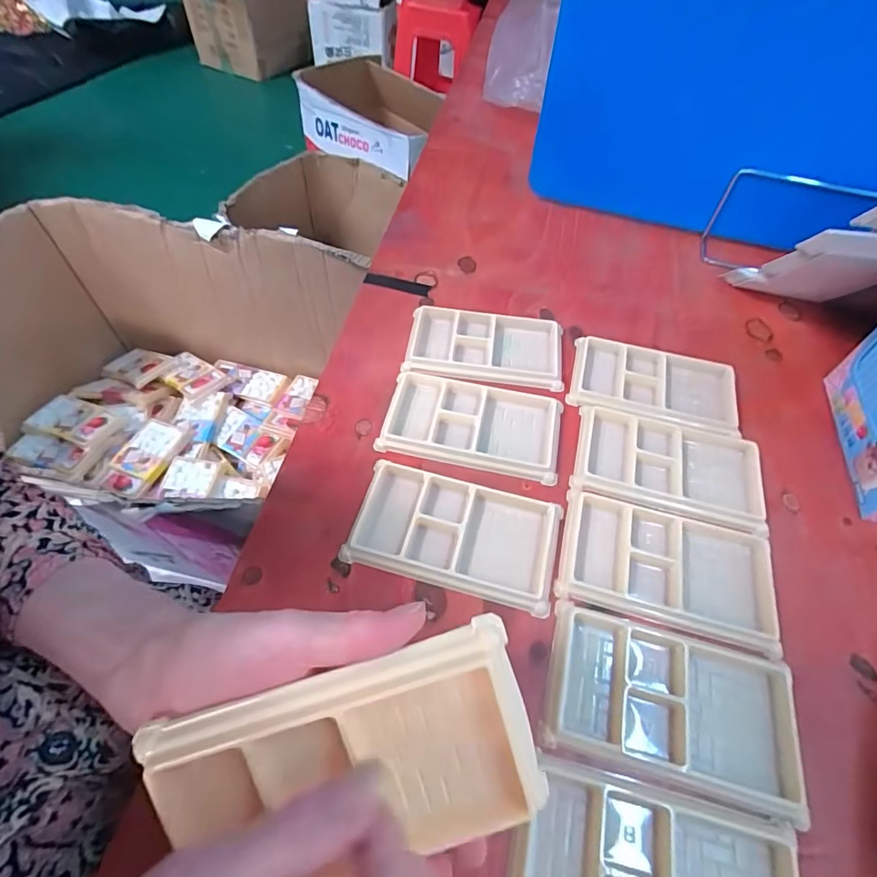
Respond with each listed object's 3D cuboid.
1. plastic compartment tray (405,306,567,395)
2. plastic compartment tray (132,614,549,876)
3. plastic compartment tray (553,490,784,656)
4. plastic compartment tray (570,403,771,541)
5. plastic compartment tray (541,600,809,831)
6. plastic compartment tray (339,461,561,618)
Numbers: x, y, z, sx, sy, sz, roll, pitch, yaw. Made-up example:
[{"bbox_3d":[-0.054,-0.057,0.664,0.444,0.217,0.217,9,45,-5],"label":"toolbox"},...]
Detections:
[{"bbox_3d":[0.043,-0.083,0.431,0.137,0.011,0.080,7,55,1],"label":"plastic compartment tray"},{"bbox_3d":[-0.031,0.122,0.177,0.132,0.012,0.074,-16,97,-6],"label":"plastic compartment tray"},{"bbox_3d":[0.153,0.086,0.319,0.136,0.013,0.078,15,56,7],"label":"plastic compartment tray"},{"bbox_3d":[0.178,0.023,0.365,0.140,0.014,0.082,15,56,7],"label":"plastic compartment tray"},{"bbox_3d":[0.131,0.150,0.274,0.133,0.012,0.077,15,56,7],"label":"plastic compartment tray"},{"bbox_3d":[0.012,0.063,0.327,0.136,0.014,0.074,12,55,5],"label":"plastic compartment tray"}]

